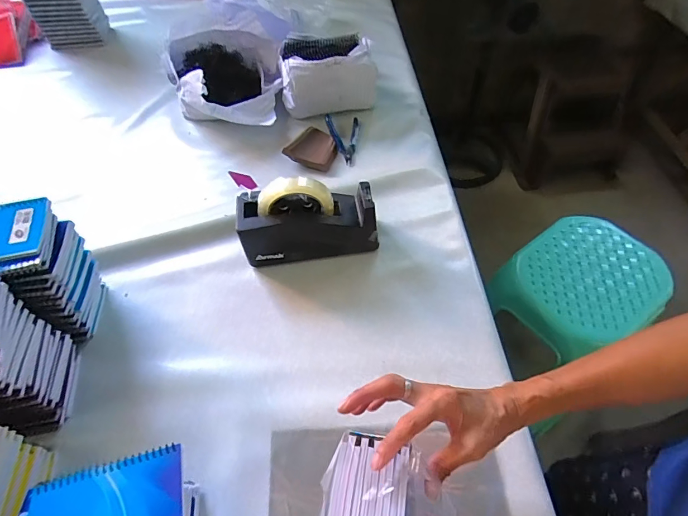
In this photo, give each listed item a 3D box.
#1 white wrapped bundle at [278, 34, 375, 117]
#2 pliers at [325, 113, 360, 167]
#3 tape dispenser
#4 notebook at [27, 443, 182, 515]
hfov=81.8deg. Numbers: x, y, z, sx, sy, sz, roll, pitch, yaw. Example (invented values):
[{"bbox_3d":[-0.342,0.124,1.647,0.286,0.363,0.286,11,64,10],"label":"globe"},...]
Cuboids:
[{"bbox_3d":[-0.031,-0.363,0.799,0.182,0.106,0.122,-3,54,1],"label":"white wrapped bundle"},{"bbox_3d":[0.007,-0.234,0.768,0.065,0.024,0.124,-11,54,-5],"label":"pliers"},{"bbox_3d":[-0.052,-0.059,0.585,0.198,0.119,0.073,-7,54,-2],"label":"tape dispenser"},{"bbox_3d":[-0.209,0.223,0.345,0.133,0.009,0.084,-17,55,-10],"label":"notebook"}]

